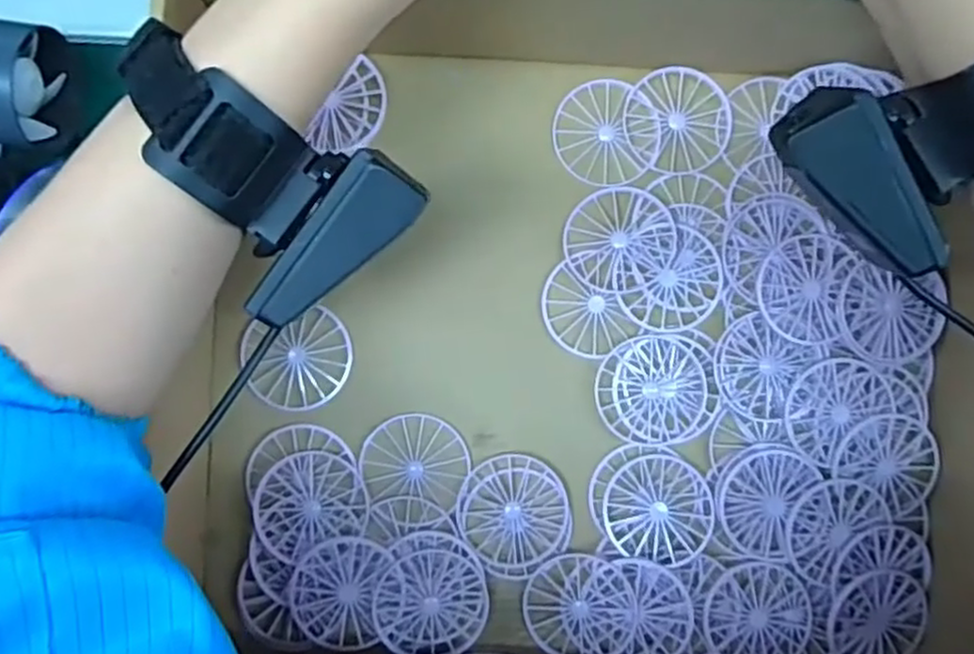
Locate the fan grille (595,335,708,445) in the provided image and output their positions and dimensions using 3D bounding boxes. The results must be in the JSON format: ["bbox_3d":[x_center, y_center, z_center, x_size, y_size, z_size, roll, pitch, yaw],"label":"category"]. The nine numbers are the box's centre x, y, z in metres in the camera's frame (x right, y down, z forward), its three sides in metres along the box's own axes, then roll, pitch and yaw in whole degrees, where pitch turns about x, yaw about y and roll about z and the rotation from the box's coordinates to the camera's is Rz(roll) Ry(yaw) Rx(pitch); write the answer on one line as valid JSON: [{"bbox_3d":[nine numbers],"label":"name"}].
[{"bbox_3d":[0.077,0.029,0.347,0.049,0.006,0.048,-4,89,-3],"label":"fan grille"}]

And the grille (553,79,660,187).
[{"bbox_3d":[0.057,-0.093,0.353,0.048,0.004,0.049,0,89,-2],"label":"grille"}]

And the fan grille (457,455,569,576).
[{"bbox_3d":[0.012,0.087,0.342,0.049,0.005,0.052,0,89,-2],"label":"fan grille"}]

